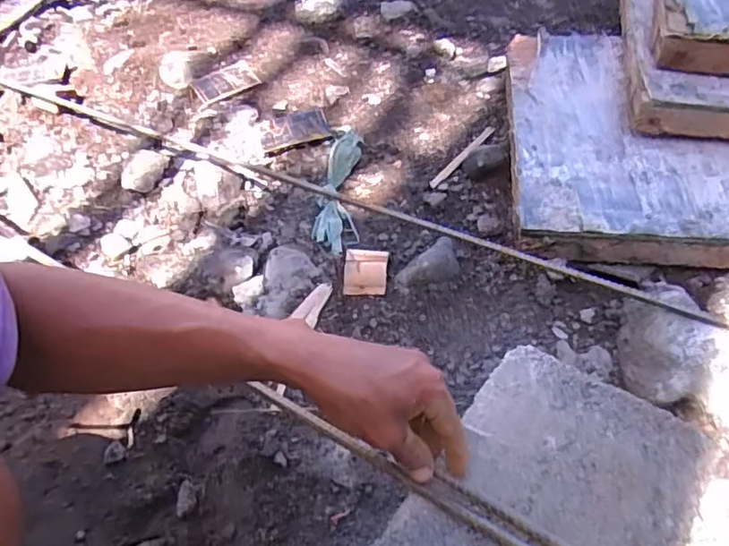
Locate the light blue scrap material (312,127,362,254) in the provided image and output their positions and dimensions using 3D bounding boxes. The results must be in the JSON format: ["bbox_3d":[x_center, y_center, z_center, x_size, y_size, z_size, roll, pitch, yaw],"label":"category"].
[{"bbox_3d":[-0.032,-0.132,0.853,0.061,0.017,0.243,9,58,-2],"label":"light blue scrap material"}]

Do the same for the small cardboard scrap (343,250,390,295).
[{"bbox_3d":[0.002,-0.004,0.749,0.055,0.015,0.066,2,50,5],"label":"small cardboard scrap"}]

